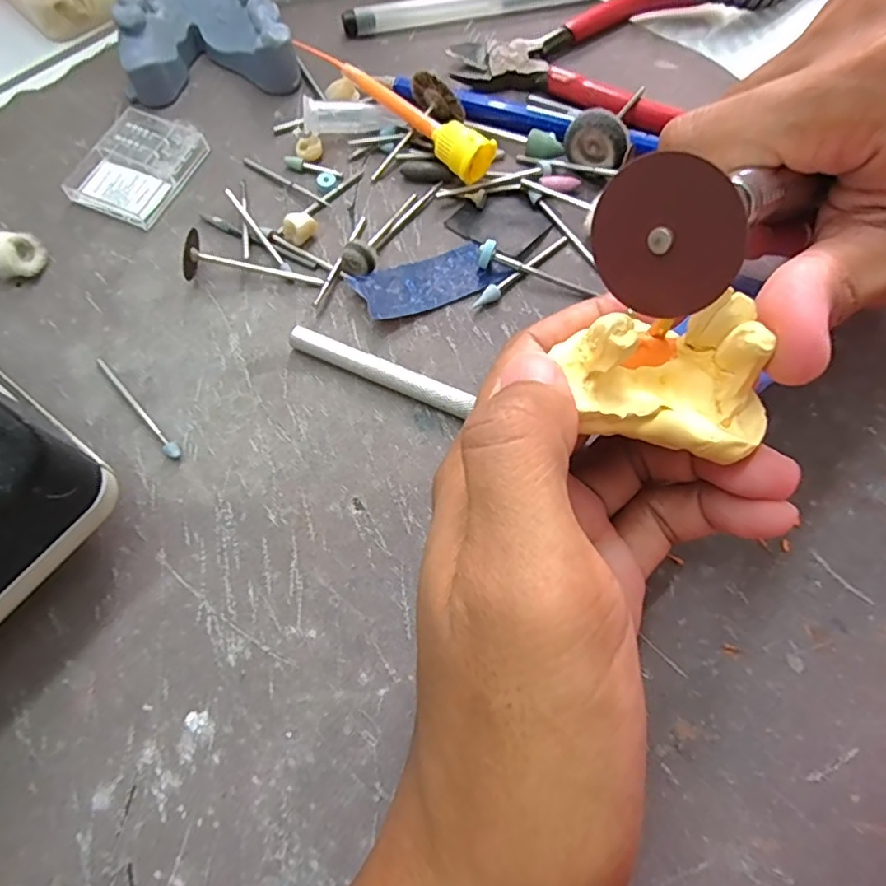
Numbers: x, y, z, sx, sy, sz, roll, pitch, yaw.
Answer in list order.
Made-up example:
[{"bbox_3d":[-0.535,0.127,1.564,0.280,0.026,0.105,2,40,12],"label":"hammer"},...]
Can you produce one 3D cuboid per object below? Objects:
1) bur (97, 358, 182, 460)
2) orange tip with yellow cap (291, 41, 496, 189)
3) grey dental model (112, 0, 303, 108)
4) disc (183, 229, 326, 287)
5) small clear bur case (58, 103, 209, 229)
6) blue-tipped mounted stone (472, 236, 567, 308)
[{"bbox_3d":[-0.098,-0.011,0.184,0.047,0.004,0.005,44,73,13],"label":"bur"},{"bbox_3d":[-0.019,-0.130,0.223,0.089,0.019,0.015,39,72,11],"label":"orange tip with yellow cap"},{"bbox_3d":[-0.092,-0.166,0.232,0.065,0.023,0.053,-1,69,-3],"label":"grey dental model"},{"bbox_3d":[-0.066,-0.059,0.200,0.045,0.013,0.016,14,69,3],"label":"disc"},{"bbox_3d":[-0.116,-0.105,0.218,0.037,0.008,0.046,21,70,5],"label":"small clear bur case"},{"bbox_3d":[0.029,-0.063,0.209,0.046,0.004,0.006,-39,76,-15],"label":"blue-tipped mounted stone"}]

